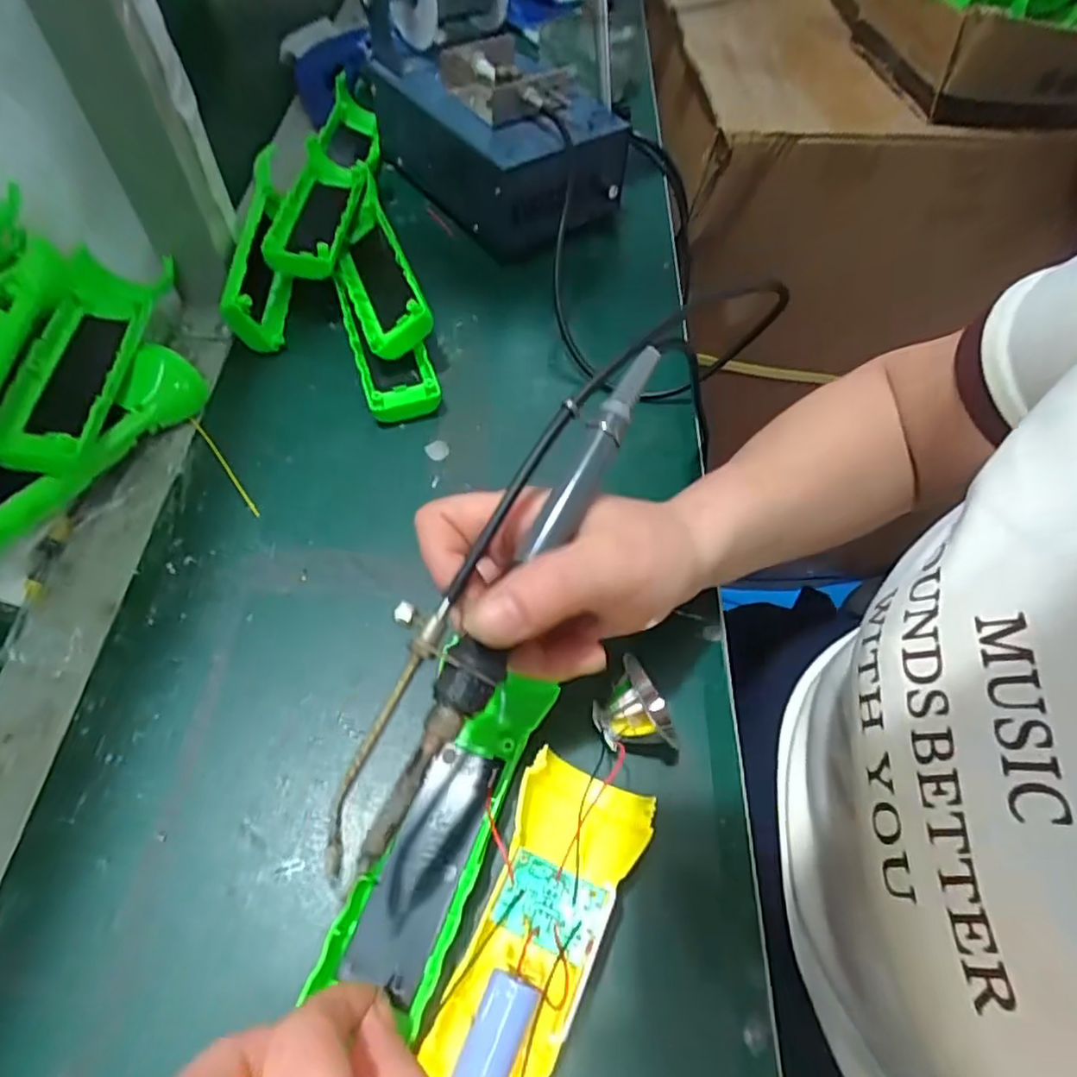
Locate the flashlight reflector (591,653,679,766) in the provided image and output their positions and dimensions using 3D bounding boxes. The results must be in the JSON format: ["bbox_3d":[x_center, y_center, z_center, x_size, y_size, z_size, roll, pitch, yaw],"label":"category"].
[{"bbox_3d":[0.041,0.077,0.281,0.033,0.028,0.047,-14,60,-13],"label":"flashlight reflector"}]

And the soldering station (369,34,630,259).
[{"bbox_3d":[-0.032,-0.311,0.480,0.118,0.078,0.200,-32,65,-21],"label":"soldering station"}]

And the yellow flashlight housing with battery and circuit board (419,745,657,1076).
[{"bbox_3d":[-0.001,0.142,0.236,0.050,0.029,0.121,25,60,11],"label":"yellow flashlight housing with battery and circuit board"}]

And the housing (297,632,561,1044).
[{"bbox_3d":[-0.035,0.116,0.256,0.043,0.026,0.129,26,67,12],"label":"housing"}]

